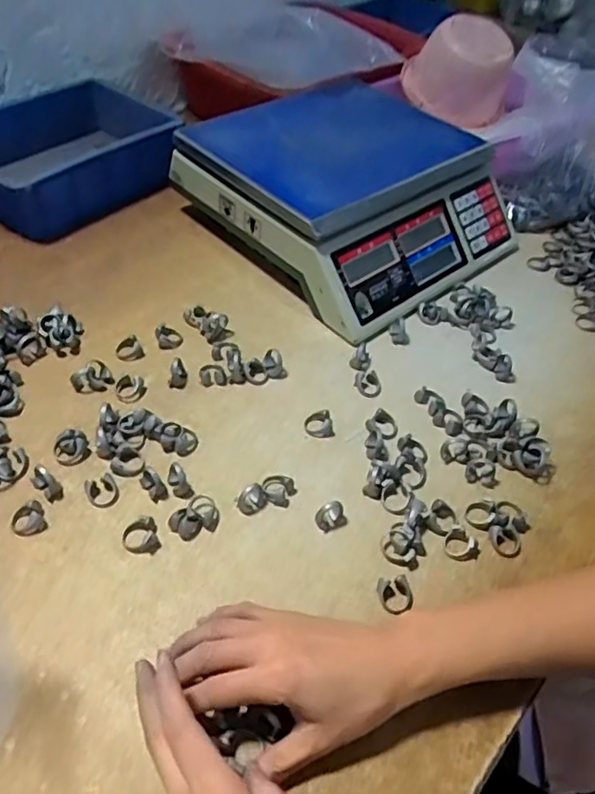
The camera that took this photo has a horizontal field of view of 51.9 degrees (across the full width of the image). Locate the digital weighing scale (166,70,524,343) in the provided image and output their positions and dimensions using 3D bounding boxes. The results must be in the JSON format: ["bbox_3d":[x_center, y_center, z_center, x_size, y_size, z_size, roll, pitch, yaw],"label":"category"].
[{"bbox_3d":[0.056,-0.244,0.712,0.308,0.124,0.322,-33,58,-30],"label":"digital weighing scale"}]

